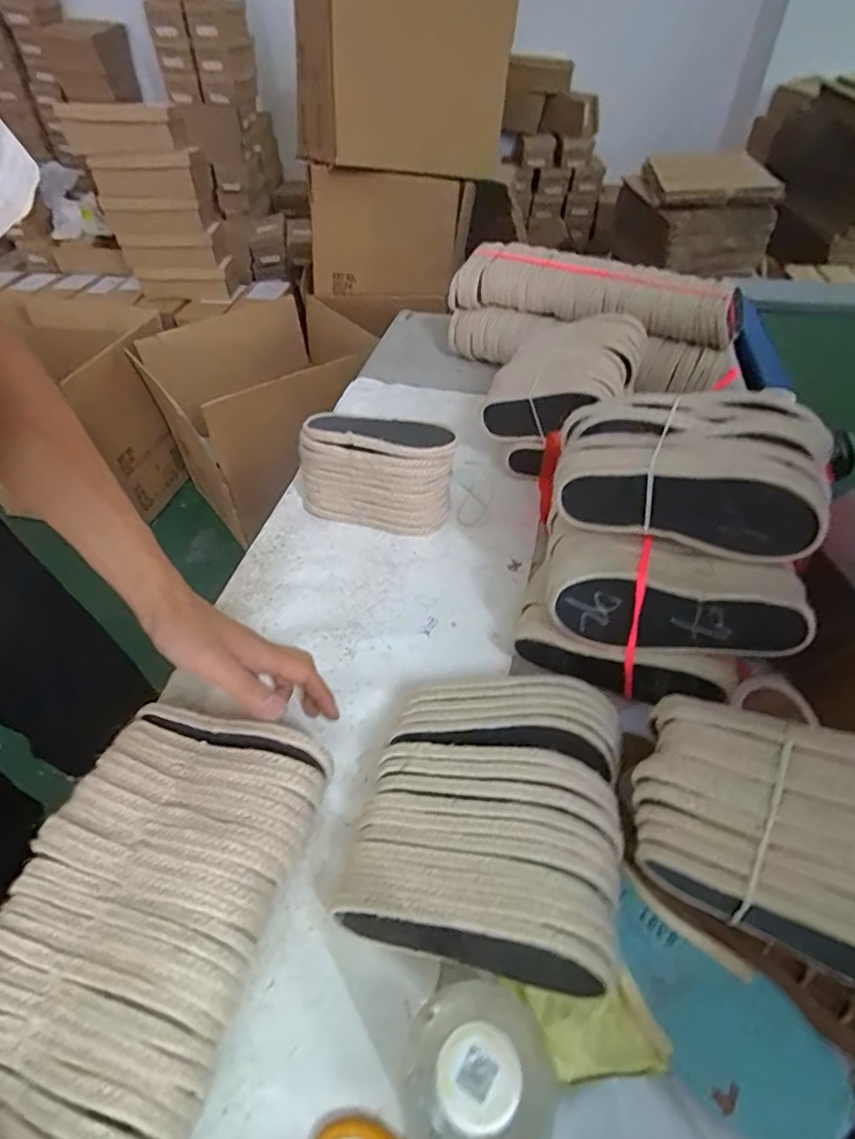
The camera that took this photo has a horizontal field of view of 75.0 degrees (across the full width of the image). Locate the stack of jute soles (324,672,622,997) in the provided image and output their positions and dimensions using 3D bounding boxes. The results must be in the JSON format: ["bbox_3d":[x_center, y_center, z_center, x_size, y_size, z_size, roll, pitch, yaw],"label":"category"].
[{"bbox_3d":[0.044,0.165,0.395,0.166,0.085,0.192,11,48,12],"label":"stack of jute soles"}]

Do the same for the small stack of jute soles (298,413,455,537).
[{"bbox_3d":[-0.057,-0.111,0.632,0.171,0.125,0.065,11,48,12],"label":"small stack of jute soles"}]

